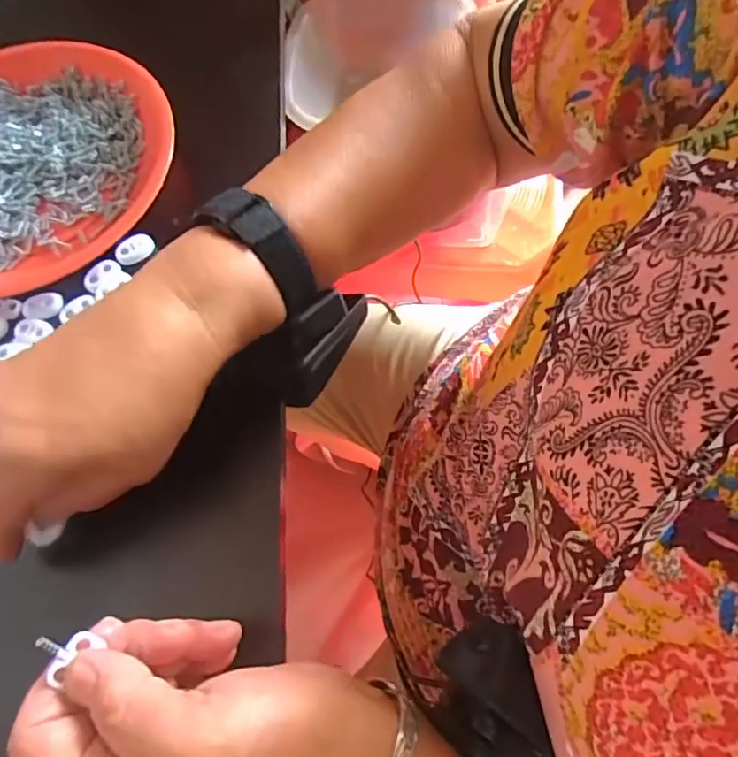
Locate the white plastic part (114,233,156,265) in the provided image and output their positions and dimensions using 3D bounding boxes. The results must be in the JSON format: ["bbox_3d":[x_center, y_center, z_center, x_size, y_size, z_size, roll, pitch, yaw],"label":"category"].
[{"bbox_3d":[-0.139,-0.077,0.329,0.023,0.006,0.016,-26,69,-7],"label":"white plastic part"}]

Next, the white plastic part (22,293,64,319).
[{"bbox_3d":[-0.188,-0.042,0.318,0.024,0.004,0.016,-4,68,1],"label":"white plastic part"}]

